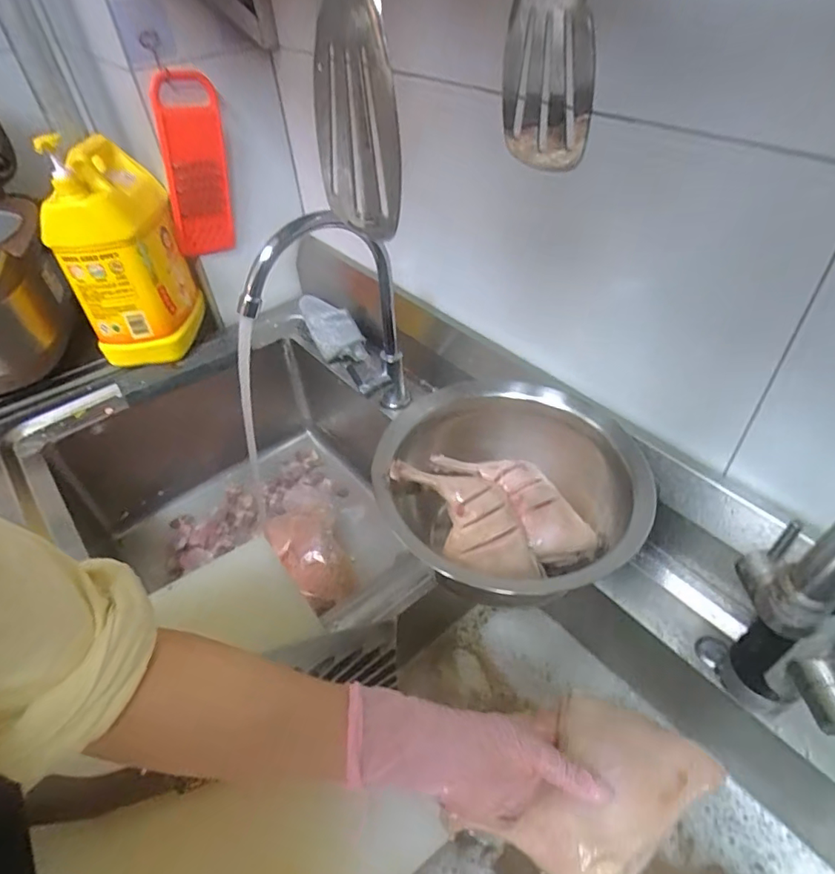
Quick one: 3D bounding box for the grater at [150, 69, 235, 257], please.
[{"bbox_3d":[-0.343,-0.414,0.849,0.094,0.254,0.030,-14,39,-25],"label":"grater"}]

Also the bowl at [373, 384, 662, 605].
[{"bbox_3d":[0.102,0.062,0.568,0.258,0.107,0.251,-2,45,2],"label":"bowl"}]

